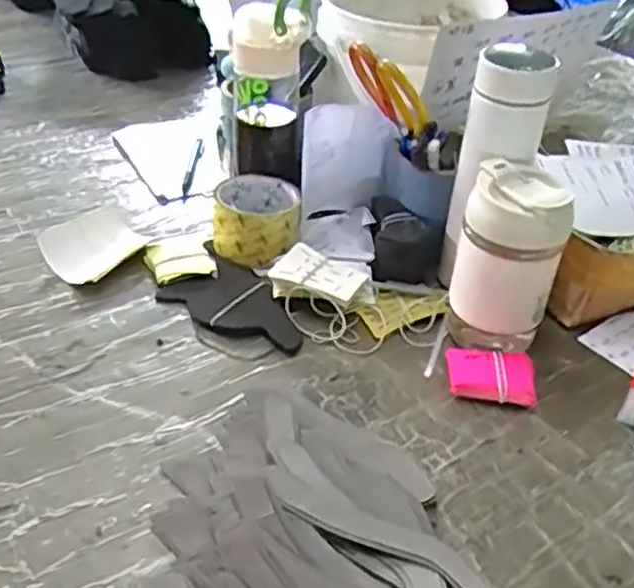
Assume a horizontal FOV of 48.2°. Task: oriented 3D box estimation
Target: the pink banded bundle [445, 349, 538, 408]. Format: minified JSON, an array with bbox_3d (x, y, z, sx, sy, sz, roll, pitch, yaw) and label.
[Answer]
[{"bbox_3d":[0.146,0.068,0.594,0.072,0.024,0.052,7,37,5],"label":"pink banded bundle"}]

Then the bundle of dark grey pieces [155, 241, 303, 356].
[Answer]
[{"bbox_3d":[-0.072,0.007,0.667,0.158,0.011,0.090,26,43,27],"label":"bundle of dark grey pieces"}]

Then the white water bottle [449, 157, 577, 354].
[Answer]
[{"bbox_3d":[0.161,-0.024,0.606,0.084,0.156,0.069,14,38,13],"label":"white water bottle"}]

